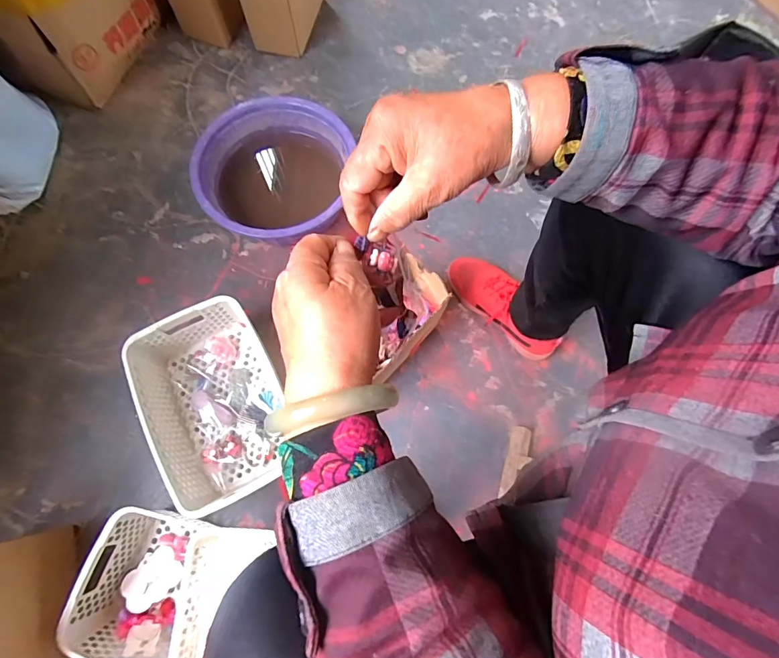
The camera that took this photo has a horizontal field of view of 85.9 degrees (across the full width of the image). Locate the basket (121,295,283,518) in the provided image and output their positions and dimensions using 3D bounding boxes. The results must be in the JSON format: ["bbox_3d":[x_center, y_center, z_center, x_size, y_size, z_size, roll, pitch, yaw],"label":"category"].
[{"bbox_3d":[-0.277,0.122,0.680,0.196,0.115,0.292,-27,75,-9],"label":"basket"}]

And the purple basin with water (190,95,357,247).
[{"bbox_3d":[-0.215,-0.283,0.803,0.268,0.120,0.288,0,73,0],"label":"purple basin with water"}]

